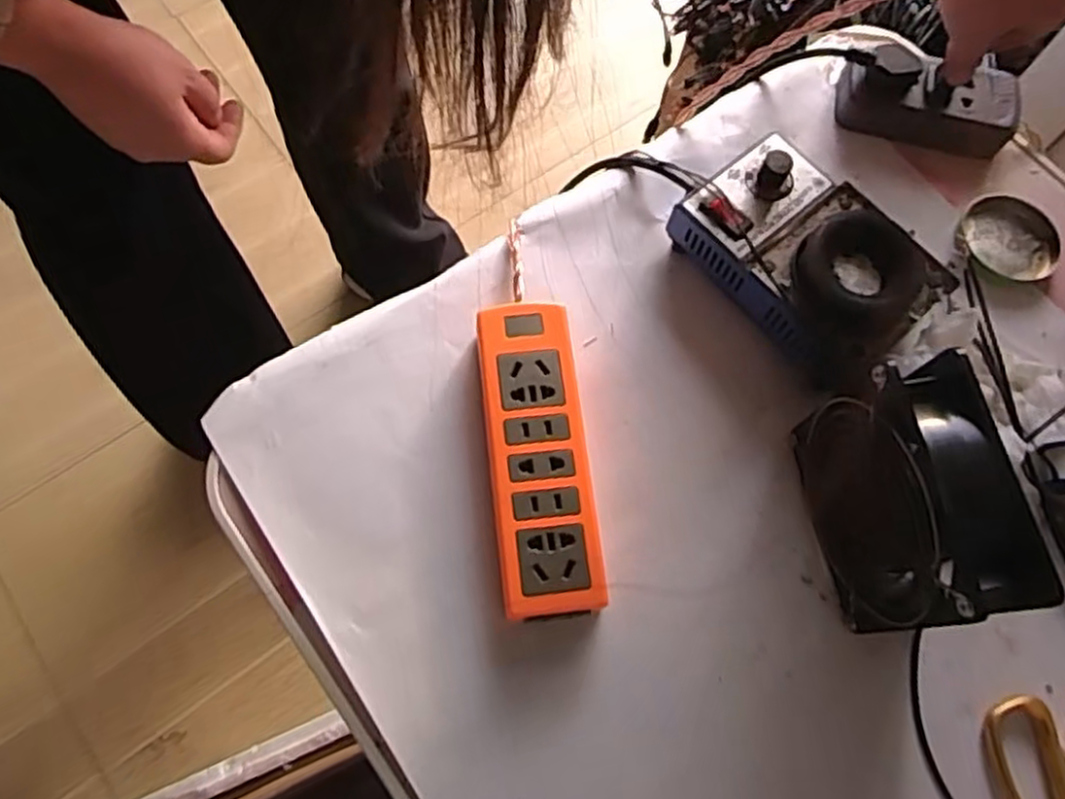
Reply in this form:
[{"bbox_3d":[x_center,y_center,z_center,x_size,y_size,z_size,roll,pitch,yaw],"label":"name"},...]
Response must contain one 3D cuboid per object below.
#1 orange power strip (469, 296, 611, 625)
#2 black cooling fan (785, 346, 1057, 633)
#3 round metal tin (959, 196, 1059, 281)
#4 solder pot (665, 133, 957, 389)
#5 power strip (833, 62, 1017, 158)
[{"bbox_3d":[0.002,0.033,0.423,0.055,0.033,0.176,-6,71,-4],"label":"orange power strip"},{"bbox_3d":[0.186,0.053,0.375,0.048,0.121,0.115,-10,69,-5],"label":"black cooling fan"},{"bbox_3d":[0.323,-0.111,0.502,0.058,0.012,0.057,0,68,-1],"label":"round metal tin"},{"bbox_3d":[0.171,-0.088,0.462,0.104,0.057,0.153,-33,73,-13],"label":"solder pot"},{"bbox_3d":[0.276,-0.210,0.522,0.117,0.042,0.050,12,69,10],"label":"power strip"}]

